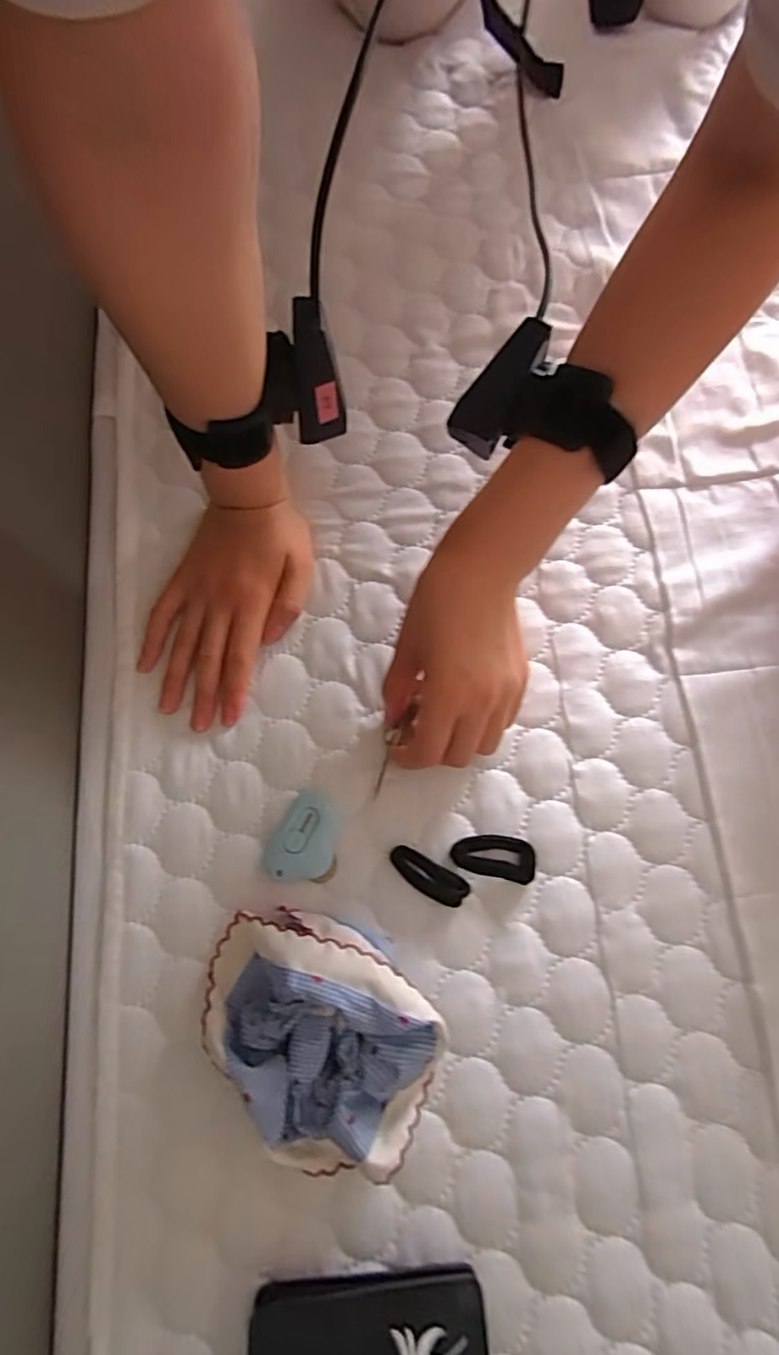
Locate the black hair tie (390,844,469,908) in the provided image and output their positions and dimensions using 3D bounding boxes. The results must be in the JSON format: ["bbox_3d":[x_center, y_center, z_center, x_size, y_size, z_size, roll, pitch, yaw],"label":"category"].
[{"bbox_3d":[0.022,0.115,0.346,0.047,0.009,0.019,29,78,8],"label":"black hair tie"}]

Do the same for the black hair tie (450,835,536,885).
[{"bbox_3d":[0.061,0.104,0.351,0.048,0.007,0.024,12,76,4],"label":"black hair tie"}]

